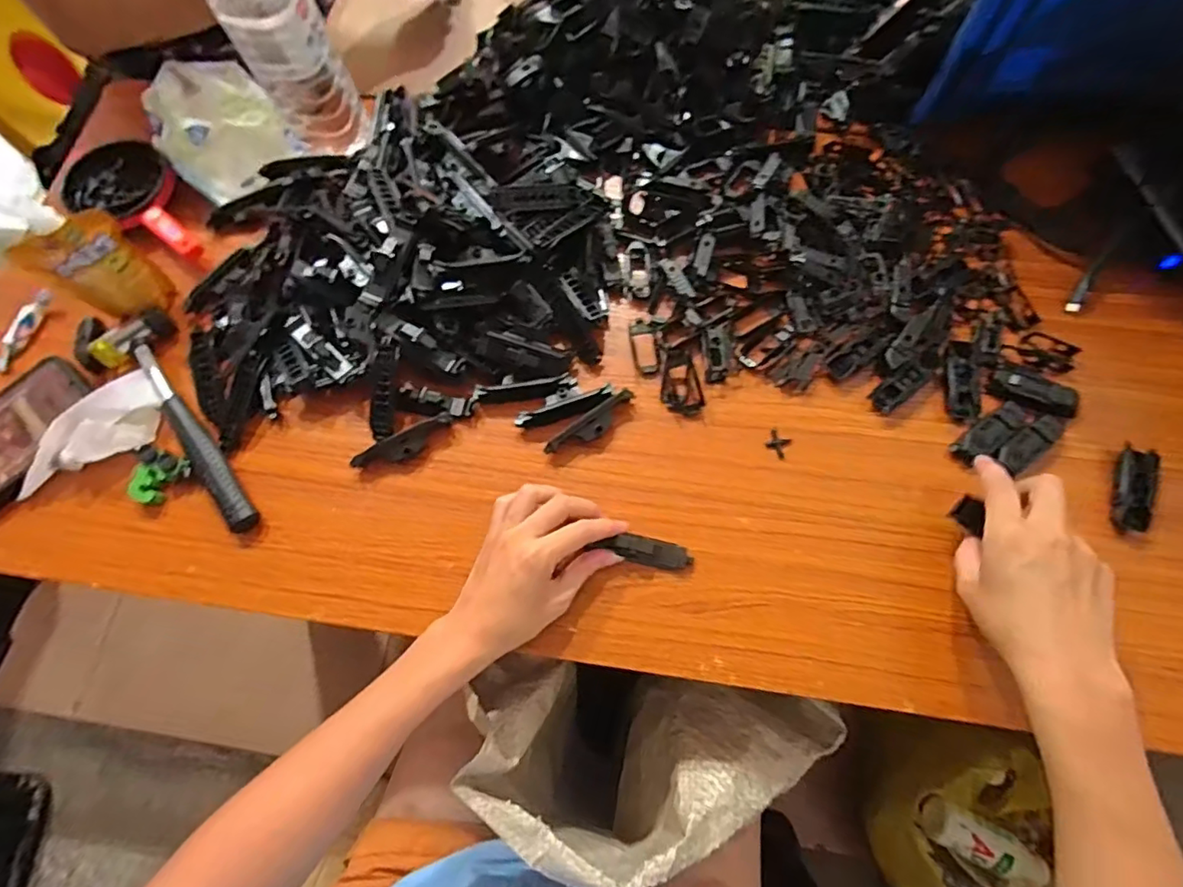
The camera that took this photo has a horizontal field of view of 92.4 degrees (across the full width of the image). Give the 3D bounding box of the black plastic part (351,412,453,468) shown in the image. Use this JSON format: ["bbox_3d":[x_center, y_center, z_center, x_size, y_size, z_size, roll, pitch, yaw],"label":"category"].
[{"bbox_3d":[-0.145,0.002,0.439,0.081,0.016,0.019,-26,71,-7],"label":"black plastic part"}]

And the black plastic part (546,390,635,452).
[{"bbox_3d":[0.001,-0.014,0.438,0.079,0.016,0.018,-35,72,-10],"label":"black plastic part"}]

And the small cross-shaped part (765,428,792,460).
[{"bbox_3d":[0.144,-0.001,0.435,0.017,0.004,0.021,29,75,10],"label":"small cross-shaped part"}]

